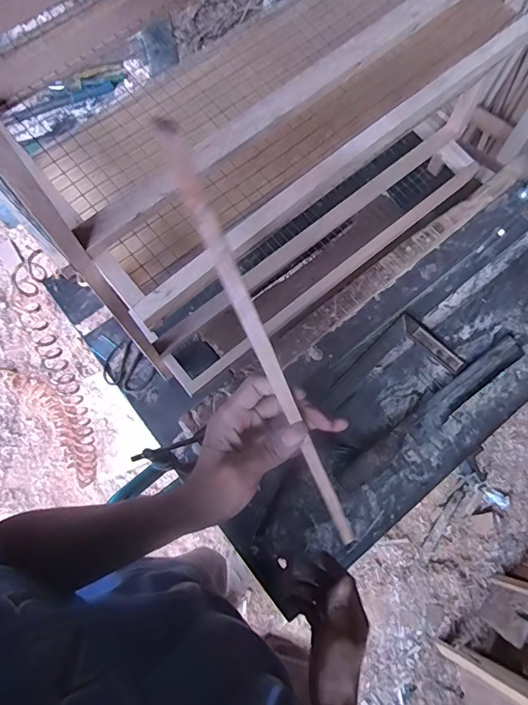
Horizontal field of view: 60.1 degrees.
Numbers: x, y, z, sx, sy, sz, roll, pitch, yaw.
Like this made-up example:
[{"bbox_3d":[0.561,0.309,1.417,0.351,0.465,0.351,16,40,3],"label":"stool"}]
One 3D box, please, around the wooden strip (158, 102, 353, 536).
[{"bbox_3d":[0.023,0.052,0.338,0.012,0.438,0.007,-35,44,-12],"label":"wooden strip"}]

